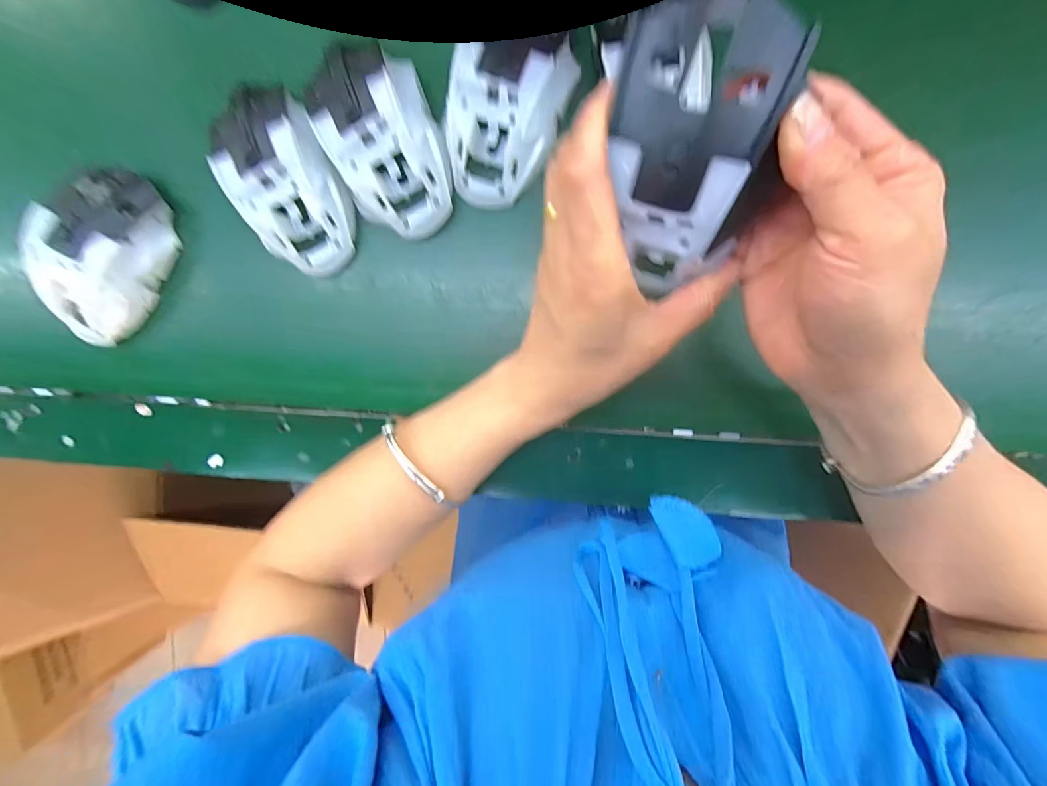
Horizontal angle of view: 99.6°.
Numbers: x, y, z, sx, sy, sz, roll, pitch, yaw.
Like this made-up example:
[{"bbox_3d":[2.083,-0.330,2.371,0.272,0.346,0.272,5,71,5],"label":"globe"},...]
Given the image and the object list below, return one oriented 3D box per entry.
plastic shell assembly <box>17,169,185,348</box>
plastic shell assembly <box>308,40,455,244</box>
[{"bbox_3d":[-0.275,-0.087,0.285,0.061,0.036,0.116,28,97,1],"label":"plastic shell assembly"},{"bbox_3d":[-0.082,-0.149,0.259,0.064,0.033,0.107,-26,93,6],"label":"plastic shell assembly"}]

